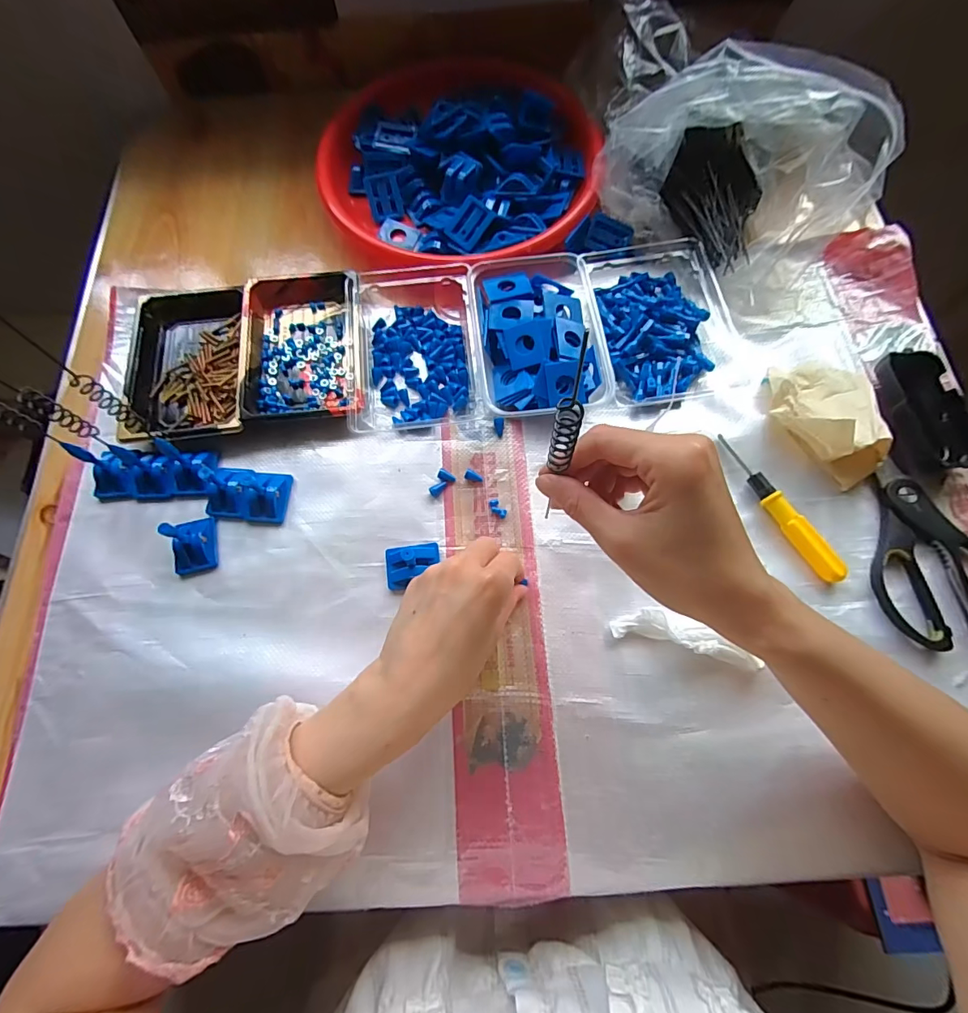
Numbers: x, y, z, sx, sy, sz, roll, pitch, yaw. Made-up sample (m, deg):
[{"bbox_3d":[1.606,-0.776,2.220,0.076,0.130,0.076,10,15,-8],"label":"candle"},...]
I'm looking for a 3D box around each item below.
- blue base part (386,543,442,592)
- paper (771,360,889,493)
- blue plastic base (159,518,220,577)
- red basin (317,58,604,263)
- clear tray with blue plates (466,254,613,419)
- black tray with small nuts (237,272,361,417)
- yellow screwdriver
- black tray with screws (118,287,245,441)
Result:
[{"bbox_3d":[-0.058,0.047,0.381,0.044,0.015,0.037,-11,71,-2],"label":"blue base part"},{"bbox_3d":[0.291,-0.080,0.391,0.083,0.044,0.120,4,71,3],"label":"paper"},{"bbox_3d":[-0.240,0.027,0.371,0.030,0.040,0.045,-8,71,-1],"label":"blue plastic base"},{"bbox_3d":[-0.025,-0.370,0.499,0.278,0.058,0.278,-1,71,2],"label":"red basin"},{"bbox_3d":[0.048,-0.156,0.428,0.108,0.032,0.155,-7,71,-1],"label":"clear tray with blue plates"},{"bbox_3d":[-0.171,-0.154,0.439,0.109,0.028,0.163,-7,71,0],"label":"black tray with small nuts"},{"bbox_3d":[0.241,-0.002,0.381,0.016,0.016,0.140,-28,73,-8],"label":"yellow screwdriver"},{"bbox_3d":[-0.278,-0.137,0.439,0.107,0.021,0.162,-6,71,0],"label":"black tray with screws"}]

